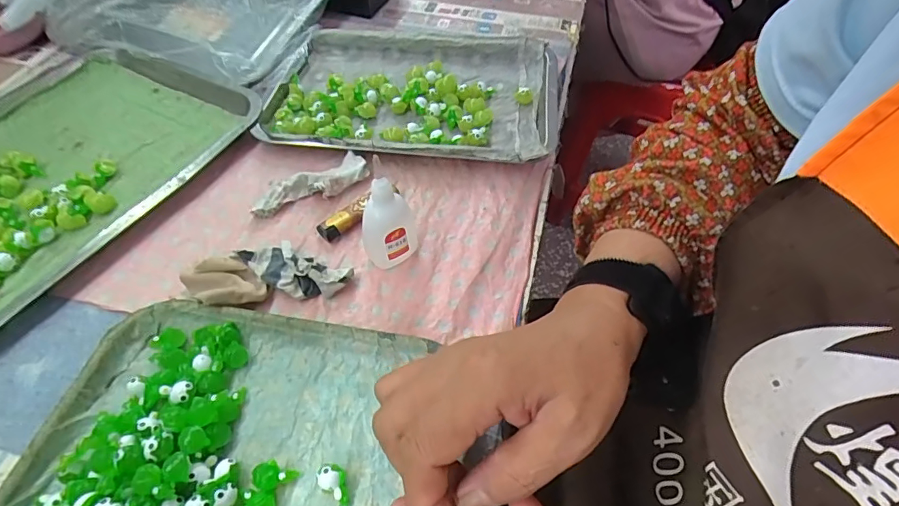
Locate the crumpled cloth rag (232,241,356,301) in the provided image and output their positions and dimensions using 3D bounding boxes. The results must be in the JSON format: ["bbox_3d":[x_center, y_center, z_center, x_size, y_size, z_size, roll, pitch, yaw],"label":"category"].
[{"bbox_3d":[-0.125,0.014,0.382,0.086,0.023,0.037,18,54,11],"label":"crumpled cloth rag"}]

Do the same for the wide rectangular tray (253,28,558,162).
[{"bbox_3d":[-0.035,-0.174,0.523,0.292,0.036,0.202,7,53,3],"label":"wide rectangular tray"}]

